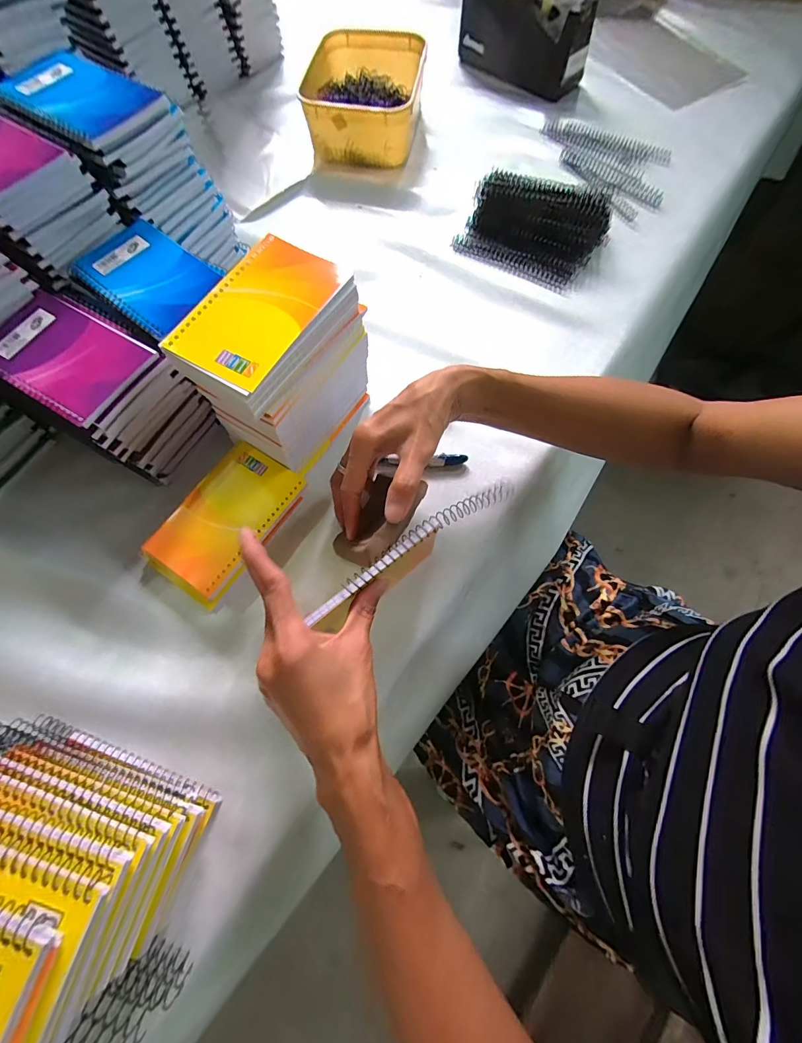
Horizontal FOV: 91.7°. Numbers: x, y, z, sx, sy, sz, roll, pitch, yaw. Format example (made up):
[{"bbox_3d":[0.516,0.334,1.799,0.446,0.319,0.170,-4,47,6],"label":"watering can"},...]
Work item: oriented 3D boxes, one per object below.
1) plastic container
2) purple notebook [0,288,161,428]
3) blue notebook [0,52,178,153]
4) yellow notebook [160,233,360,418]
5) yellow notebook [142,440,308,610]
[{"bbox_3d":[-0.057,-0.622,0.572,0.168,0.065,0.206,3,69,2],"label":"plastic container"},{"bbox_3d":[-0.267,-0.132,0.308,0.126,0.006,0.082,28,72,11],"label":"purple notebook"},{"bbox_3d":[-0.280,-0.372,0.343,0.129,0.011,0.099,33,67,8],"label":"blue notebook"},{"bbox_3d":[-0.101,-0.154,0.293,0.086,0.018,0.132,30,73,7],"label":"yellow notebook"},{"bbox_3d":[-0.157,0.002,0.361,0.085,0.029,0.138,31,73,12],"label":"yellow notebook"}]

